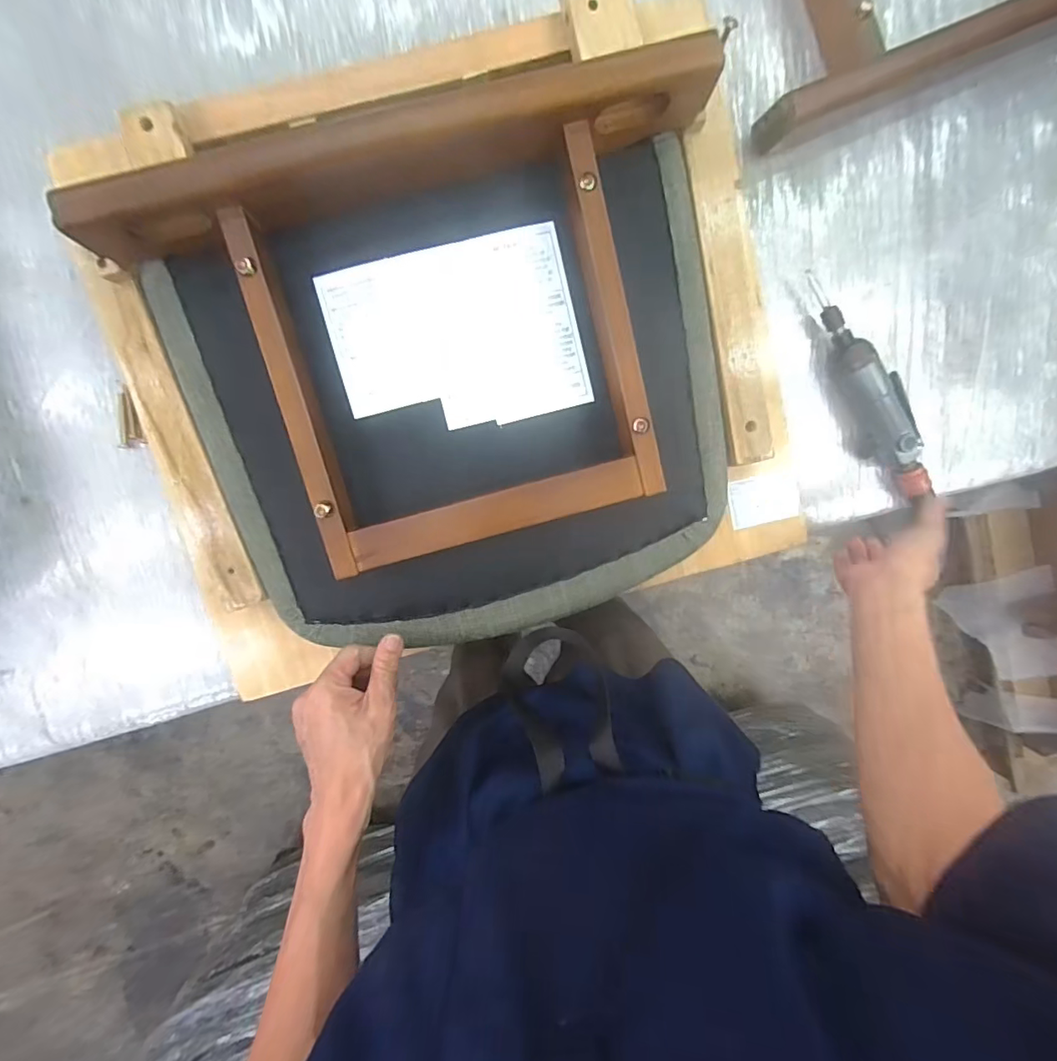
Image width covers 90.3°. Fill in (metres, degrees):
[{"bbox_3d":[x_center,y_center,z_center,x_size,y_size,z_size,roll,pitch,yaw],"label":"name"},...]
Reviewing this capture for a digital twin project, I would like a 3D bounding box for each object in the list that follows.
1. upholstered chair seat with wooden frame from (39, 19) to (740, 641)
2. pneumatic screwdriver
[{"bbox_3d":[-0.059,-0.129,0.452,0.471,0.092,0.435,-17,97,-1],"label":"upholstered chair seat with wooden frame"},{"bbox_3d":[0.352,-0.147,0.531,0.042,0.032,0.247,-33,98,0],"label":"pneumatic screwdriver"}]

